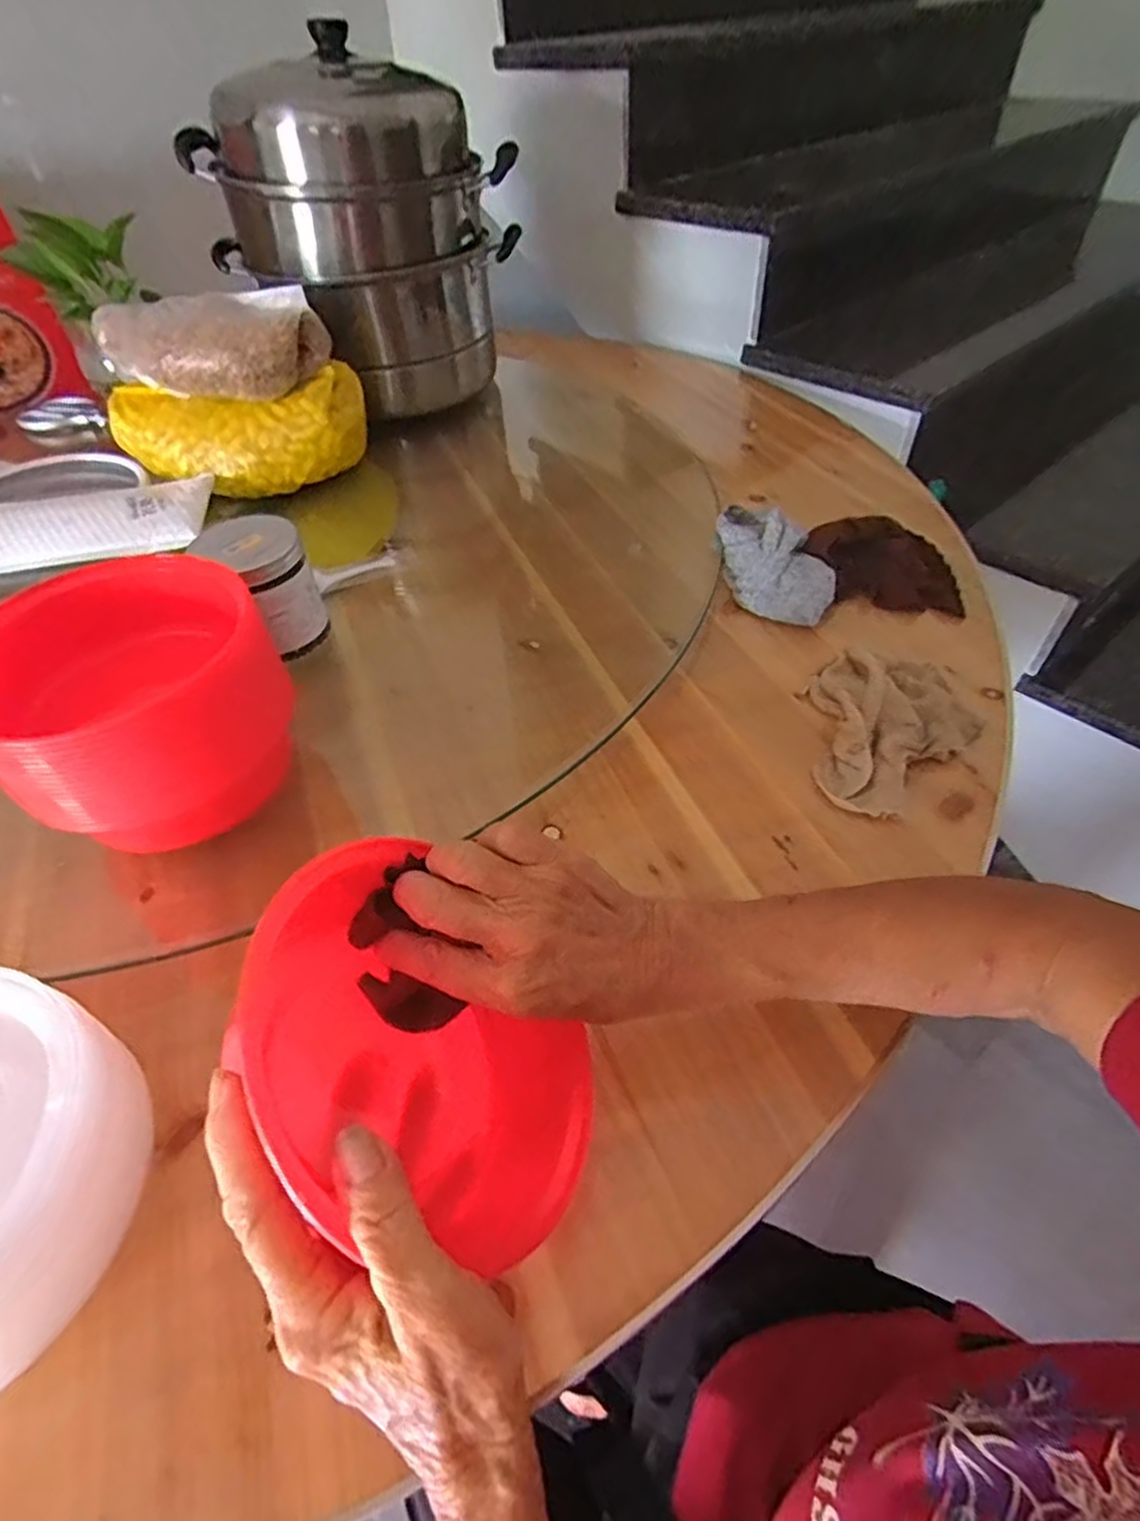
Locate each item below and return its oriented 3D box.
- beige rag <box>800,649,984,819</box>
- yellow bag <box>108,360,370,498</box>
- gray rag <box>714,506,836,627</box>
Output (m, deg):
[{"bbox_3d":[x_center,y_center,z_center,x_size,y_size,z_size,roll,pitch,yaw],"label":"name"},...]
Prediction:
[{"bbox_3d":[0.230,-0.034,0.512,0.159,0.033,0.114,-35,56,-25],"label":"beige rag"},{"bbox_3d":[-0.356,-0.353,0.745,0.264,0.088,0.101,-10,49,-5],"label":"yellow bag"},{"bbox_3d":[0.186,-0.193,0.639,0.077,0.058,0.167,-6,49,-2],"label":"gray rag"}]

